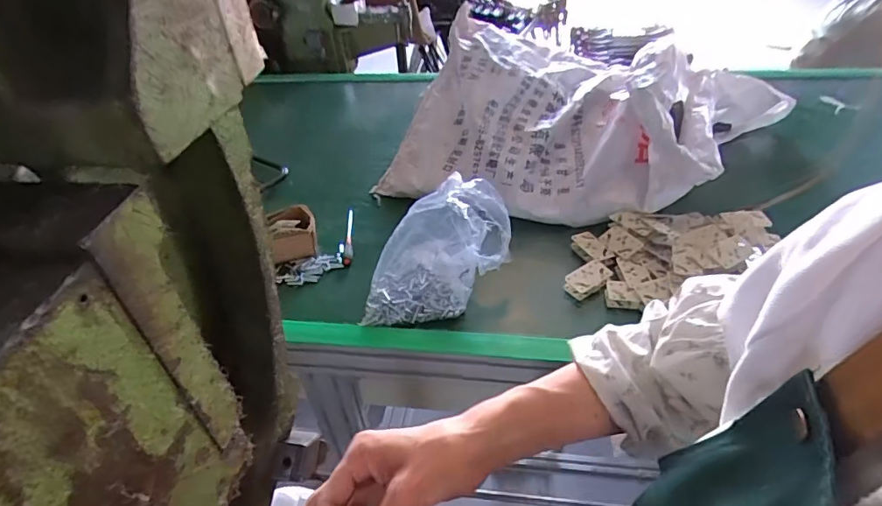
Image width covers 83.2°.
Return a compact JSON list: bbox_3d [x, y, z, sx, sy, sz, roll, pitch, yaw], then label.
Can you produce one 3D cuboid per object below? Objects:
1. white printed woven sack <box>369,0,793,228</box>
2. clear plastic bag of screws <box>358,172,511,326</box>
[{"bbox_3d":[0.307,-0.310,1.067,0.701,0.208,0.570,16,45,23],"label":"white printed woven sack"},{"bbox_3d":[-0.007,0.002,0.776,0.247,0.184,0.131,-8,41,-4],"label":"clear plastic bag of screws"}]

